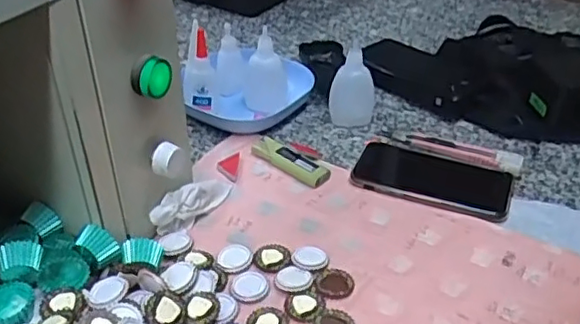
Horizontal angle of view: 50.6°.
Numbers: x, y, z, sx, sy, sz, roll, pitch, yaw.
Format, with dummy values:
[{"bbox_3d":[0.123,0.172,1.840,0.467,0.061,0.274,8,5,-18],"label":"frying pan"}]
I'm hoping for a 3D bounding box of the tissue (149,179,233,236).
[{"bbox_3d":[-0.080,0.033,0.512,0.018,0.035,0.086,24,30,29],"label":"tissue"}]

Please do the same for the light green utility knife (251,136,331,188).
[{"bbox_3d":[0.000,-0.002,0.571,0.079,0.016,0.021,26,44,31],"label":"light green utility knife"}]

